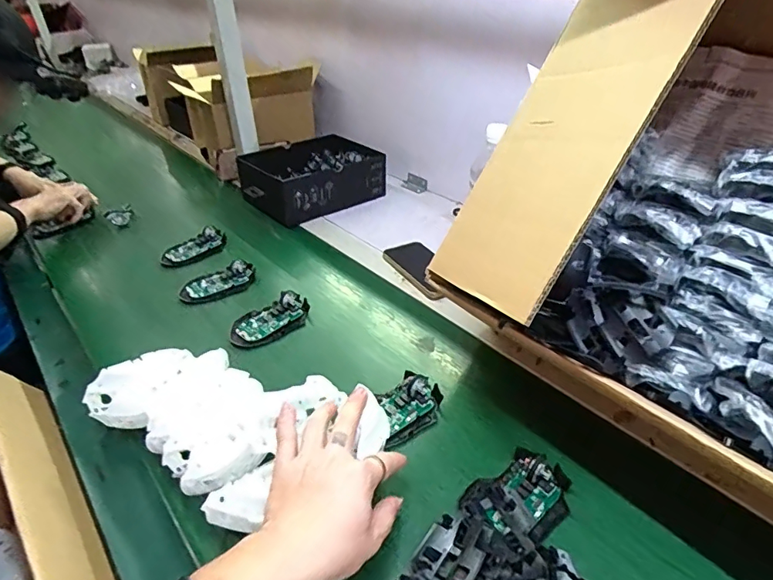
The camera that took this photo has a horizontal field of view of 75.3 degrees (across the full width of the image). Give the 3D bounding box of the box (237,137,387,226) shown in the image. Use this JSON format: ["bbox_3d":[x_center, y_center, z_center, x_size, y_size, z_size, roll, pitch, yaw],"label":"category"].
[{"bbox_3d":[-0.160,-0.223,1.030,0.256,0.105,0.208,-24,37,-32],"label":"box"}]

